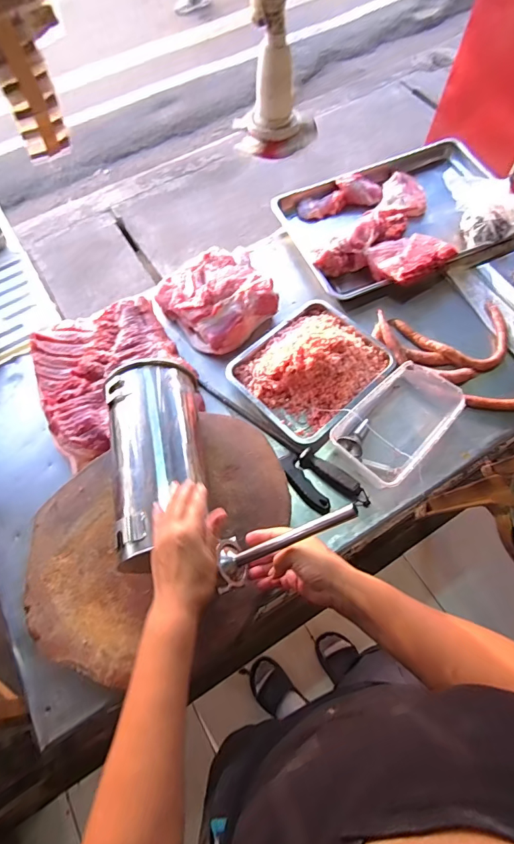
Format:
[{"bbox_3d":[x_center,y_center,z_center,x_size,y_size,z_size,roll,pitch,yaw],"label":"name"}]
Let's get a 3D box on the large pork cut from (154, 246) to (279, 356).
[{"bbox_3d":[-0.083,-0.300,0.986,0.241,0.080,0.244,-37,69,-16],"label":"large pork cut"}]

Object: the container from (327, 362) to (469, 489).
[{"bbox_3d":[0.274,0.001,0.831,0.149,0.075,0.256,40,71,18],"label":"container"}]

